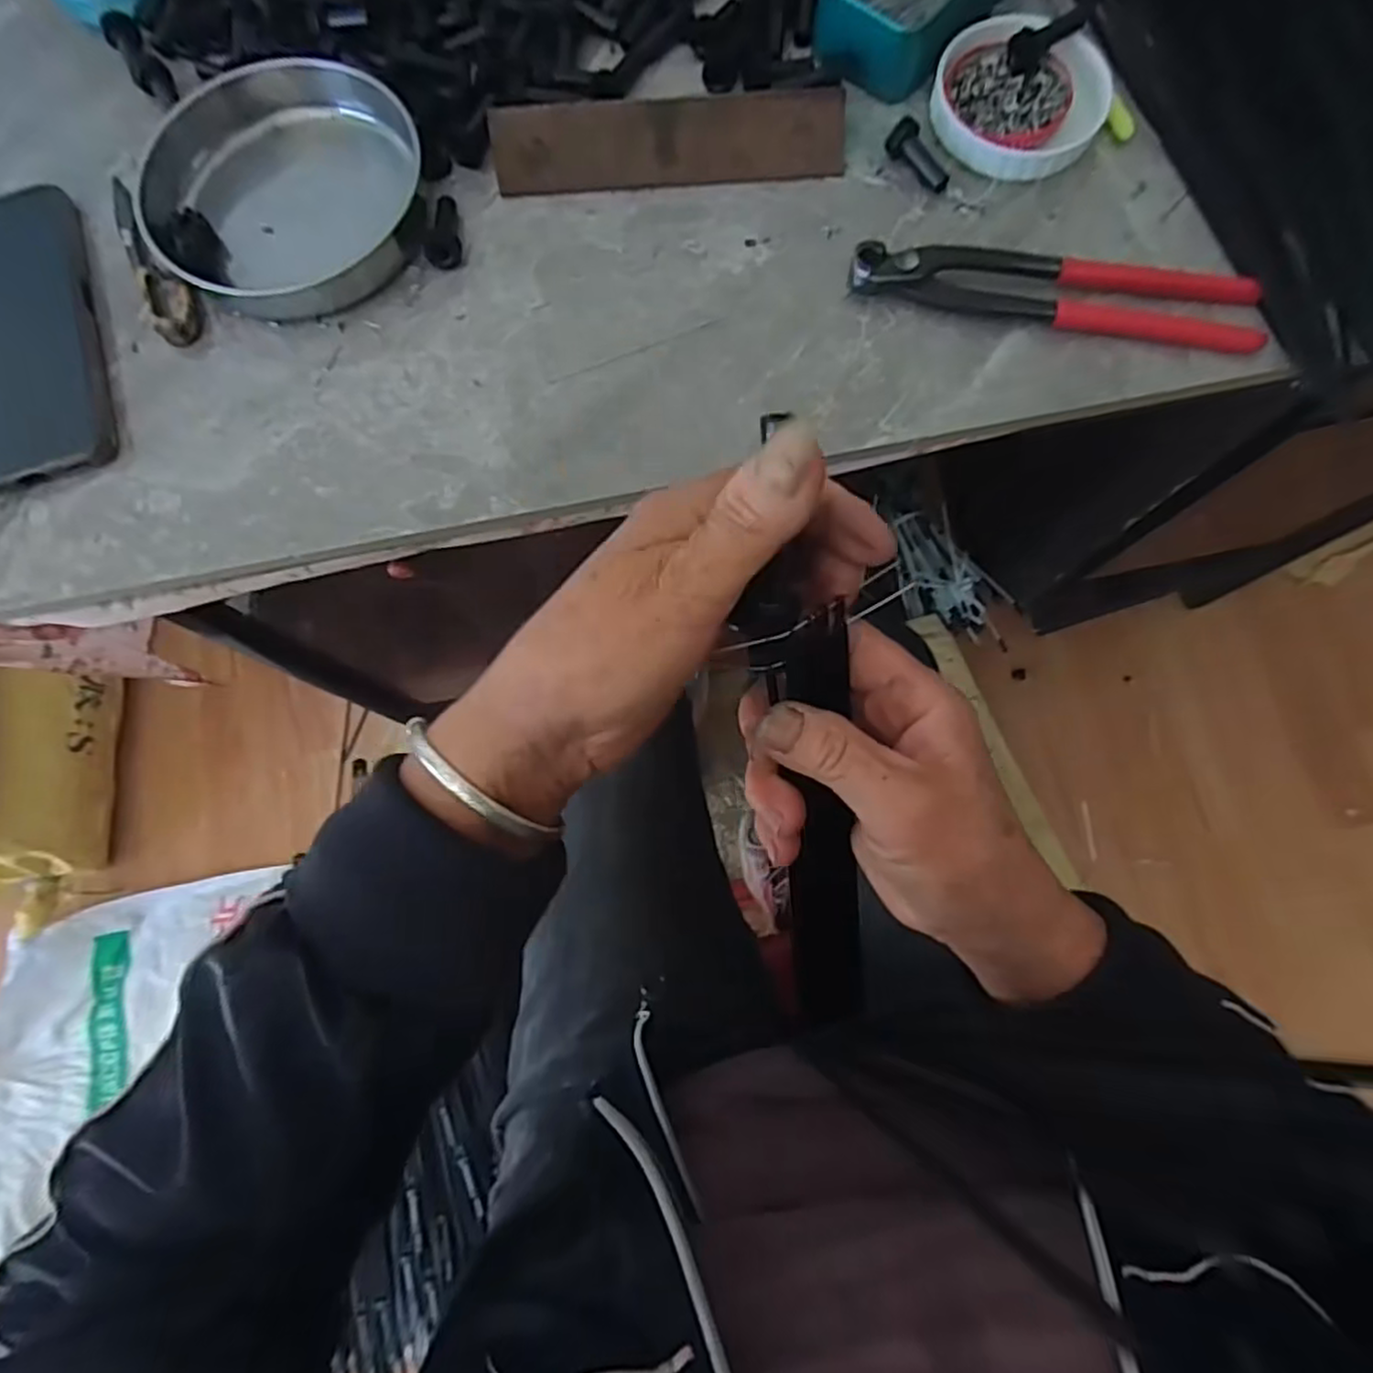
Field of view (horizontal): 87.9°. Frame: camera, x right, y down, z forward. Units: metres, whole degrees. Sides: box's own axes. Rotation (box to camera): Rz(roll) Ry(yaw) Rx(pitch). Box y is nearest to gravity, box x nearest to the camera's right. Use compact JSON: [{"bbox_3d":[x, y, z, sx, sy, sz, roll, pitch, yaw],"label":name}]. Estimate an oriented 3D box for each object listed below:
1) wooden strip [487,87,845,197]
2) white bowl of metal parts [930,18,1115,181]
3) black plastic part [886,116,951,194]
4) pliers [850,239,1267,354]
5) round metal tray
[{"bbox_3d":[-0.009,-0.281,0.368,0.178,0.037,0.005,-3,40,0],"label":"wooden strip"},{"bbox_3d":[0.175,-0.309,0.376,0.088,0.019,0.083,0,77,2],"label":"white bowl of metal parts"},{"bbox_3d":[0.122,-0.277,0.374,0.016,0.012,0.041,-39,91,-7],"label":"black plastic part"},{"bbox_3d":[0.180,-0.198,0.350,0.193,0.015,0.045,9,78,4],"label":"pliers"},{"bbox_3d":[-0.203,-0.254,0.363,0.130,0.034,0.128,0,77,2],"label":"round metal tray"}]

